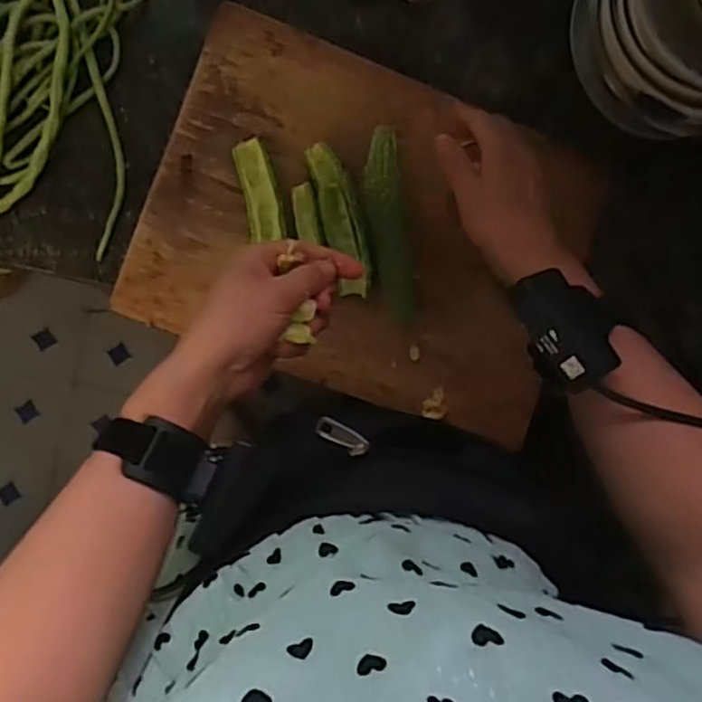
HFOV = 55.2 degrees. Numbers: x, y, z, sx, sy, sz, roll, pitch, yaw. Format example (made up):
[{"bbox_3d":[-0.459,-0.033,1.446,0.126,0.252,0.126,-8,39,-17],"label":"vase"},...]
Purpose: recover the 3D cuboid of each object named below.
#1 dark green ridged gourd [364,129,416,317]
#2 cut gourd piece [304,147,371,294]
[{"bbox_3d":[0.034,-0.107,0.563,0.037,0.023,0.159,-10,91,-9],"label":"dark green ridged gourd"},{"bbox_3d":[-0.009,-0.110,0.557,0.033,0.023,0.127,-13,91,-9],"label":"cut gourd piece"}]

